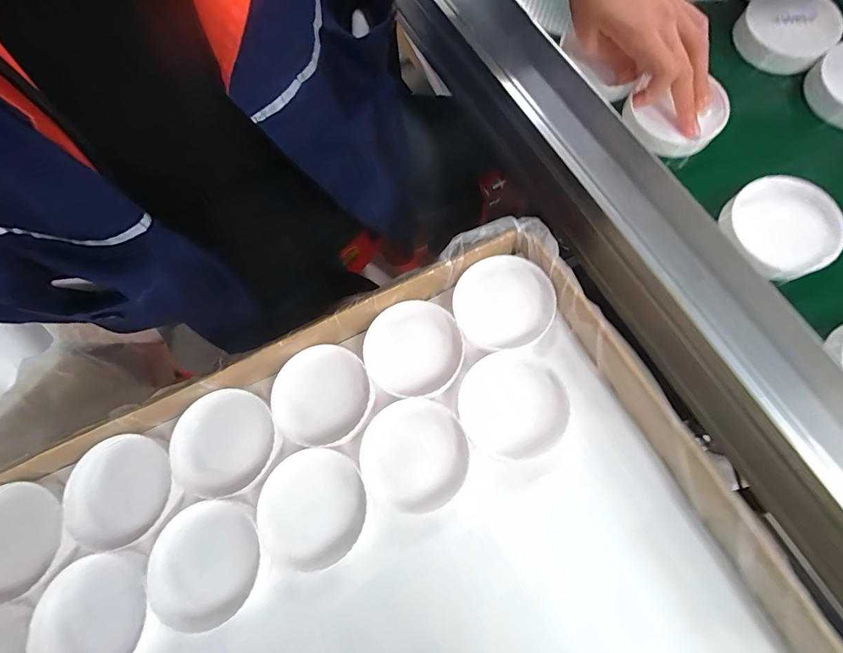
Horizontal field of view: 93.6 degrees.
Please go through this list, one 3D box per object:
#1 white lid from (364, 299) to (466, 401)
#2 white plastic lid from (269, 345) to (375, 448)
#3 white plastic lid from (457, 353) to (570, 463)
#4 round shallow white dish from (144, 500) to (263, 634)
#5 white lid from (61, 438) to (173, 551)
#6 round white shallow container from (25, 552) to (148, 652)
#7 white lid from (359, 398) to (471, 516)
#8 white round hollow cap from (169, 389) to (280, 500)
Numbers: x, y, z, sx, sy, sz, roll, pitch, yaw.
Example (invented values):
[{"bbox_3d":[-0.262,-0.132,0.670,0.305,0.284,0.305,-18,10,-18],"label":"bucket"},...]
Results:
[{"bbox_3d":[-0.006,0.018,0.311,0.075,0.015,0.076,0,75,2],"label":"white lid"},{"bbox_3d":[-0.077,0.055,0.308,0.074,0.020,0.076,0,75,2],"label":"white plastic lid"},{"bbox_3d":[0.066,0.056,0.287,0.073,0.012,0.074,0,75,2],"label":"white plastic lid"},{"bbox_3d":[-0.148,0.161,0.268,0.073,0.008,0.074,0,75,2],"label":"round shallow white dish"},{"bbox_3d":[-0.220,0.120,0.291,0.075,0.014,0.072,0,75,2],"label":"white lid"},{"bbox_3d":[-0.218,0.193,0.261,0.075,0.014,0.071,0,75,2],"label":"round white shallow container"},{"bbox_3d":[-0.005,0.092,0.287,0.074,0.021,0.074,0,75,2],"label":"white lid"},{"bbox_3d":[-0.148,0.088,0.300,0.076,0.016,0.075,0,75,2],"label":"white round hollow cap"}]

